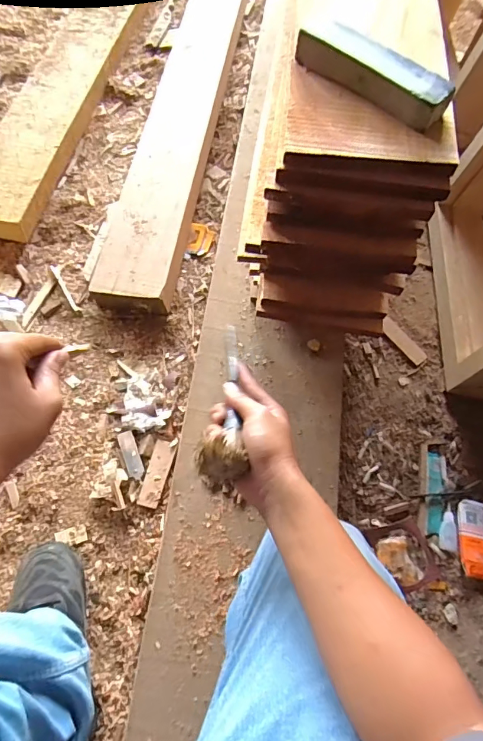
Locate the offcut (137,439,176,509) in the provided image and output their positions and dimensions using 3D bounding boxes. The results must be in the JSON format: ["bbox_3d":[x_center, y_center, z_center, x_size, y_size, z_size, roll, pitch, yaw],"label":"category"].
[{"bbox_3d":[-0.141,0.173,0.760,0.035,0.006,0.112,14,64,3],"label":"offcut"}]

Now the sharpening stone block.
[{"bbox_3d":[0.156,-0.356,0.539,0.194,0.036,0.050,37,68,13],"label":"sharpening stone block"}]

